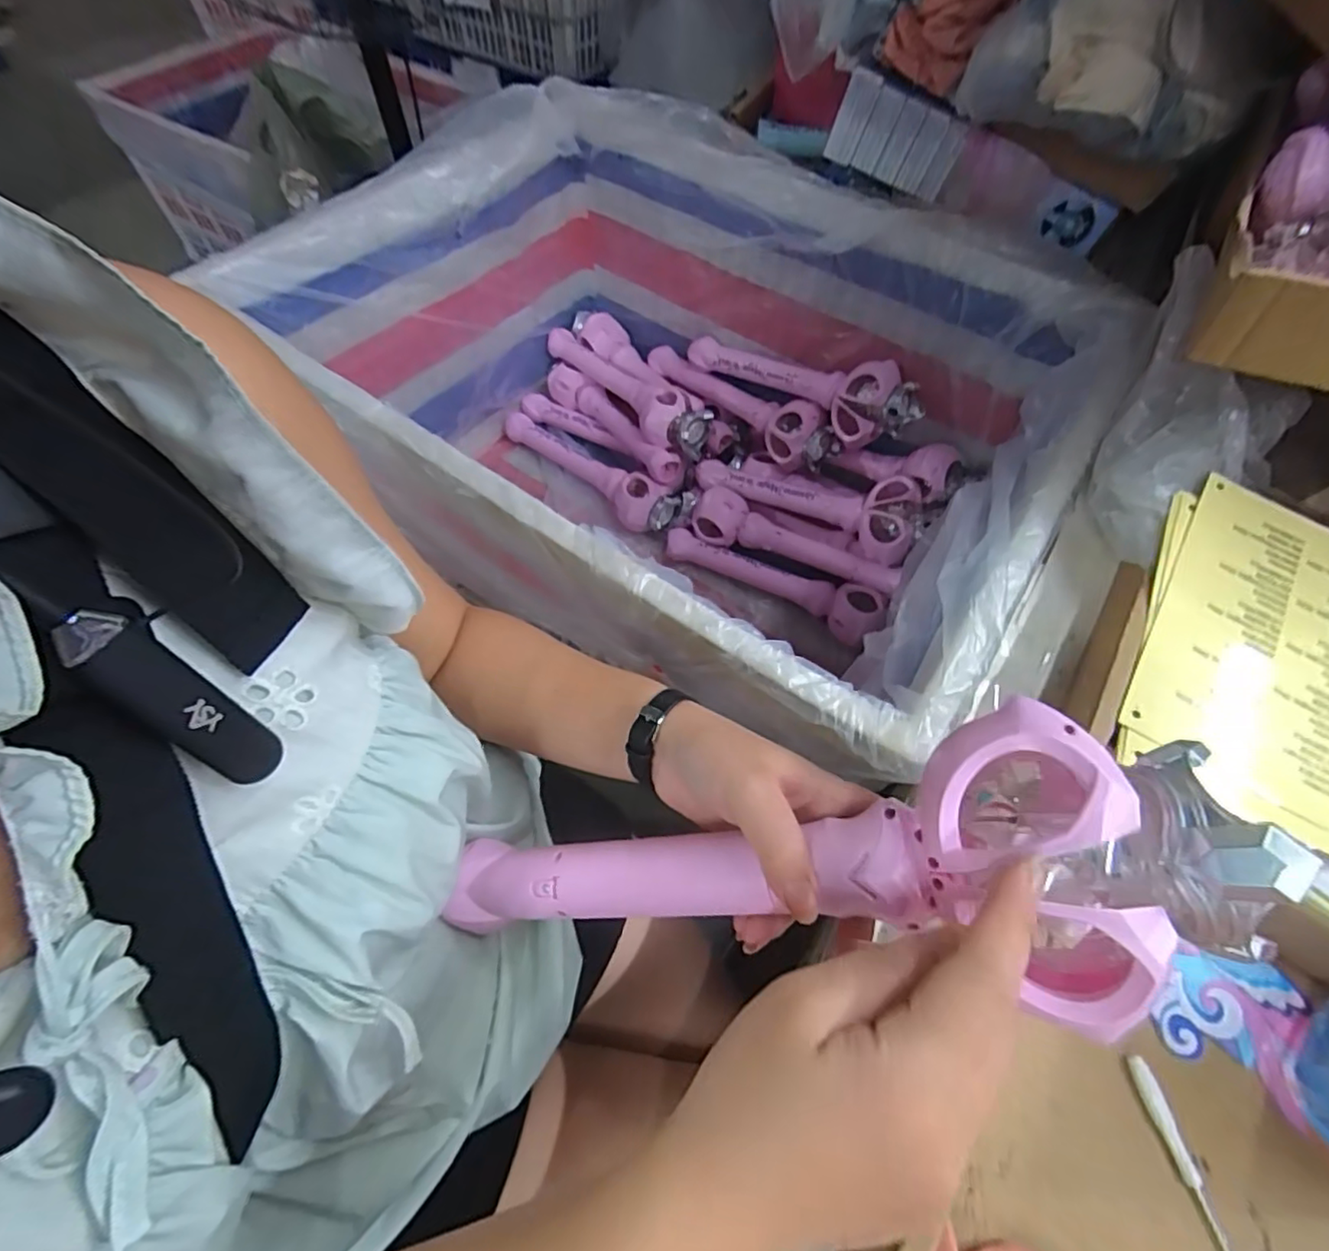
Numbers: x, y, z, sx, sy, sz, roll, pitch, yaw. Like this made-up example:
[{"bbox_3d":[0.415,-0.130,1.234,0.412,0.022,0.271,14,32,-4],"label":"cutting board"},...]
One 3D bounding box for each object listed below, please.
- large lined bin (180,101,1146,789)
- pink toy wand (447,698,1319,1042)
[{"bbox_3d":[0.009,-0.238,0.778,0.835,0.408,0.634,36,64,18],"label":"large lined bin"},{"bbox_3d":[0.042,0.109,0.271,0.342,0.049,0.094,-16,54,30],"label":"pink toy wand"}]

